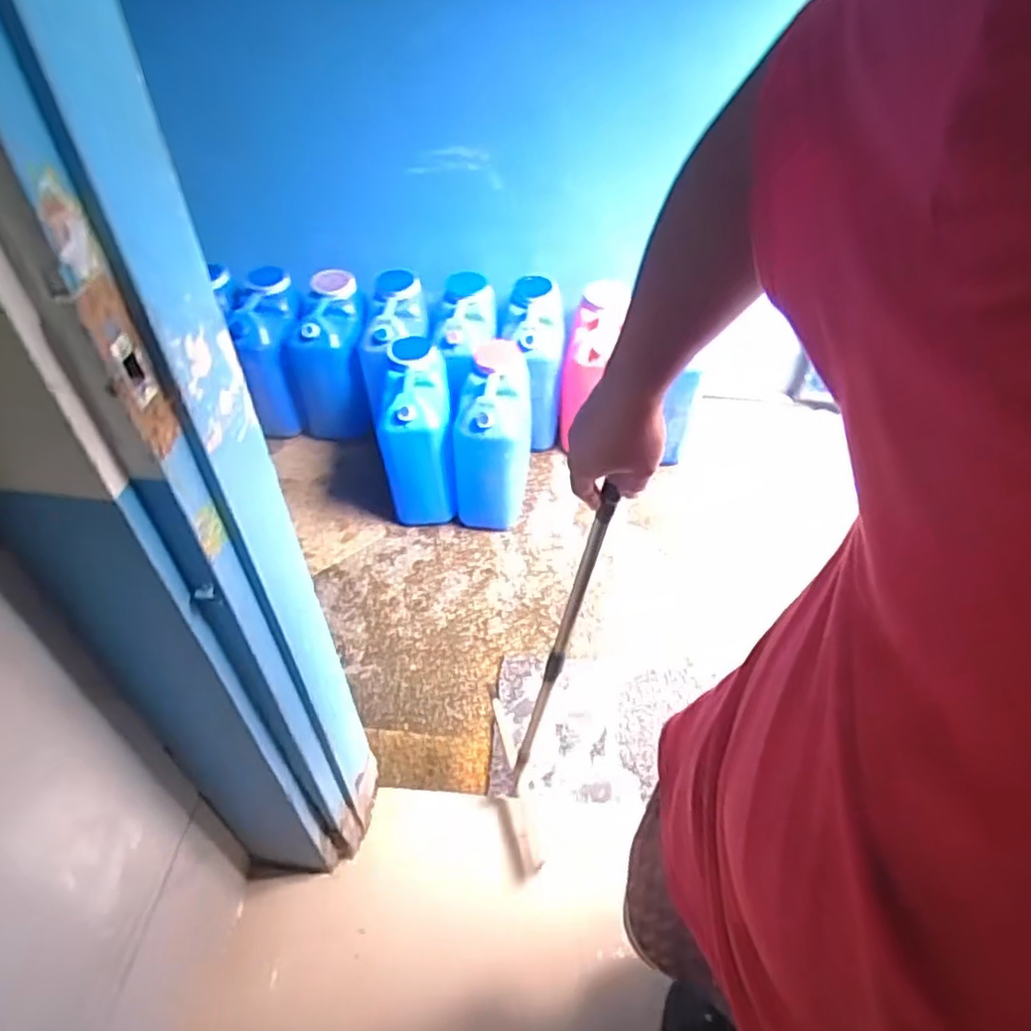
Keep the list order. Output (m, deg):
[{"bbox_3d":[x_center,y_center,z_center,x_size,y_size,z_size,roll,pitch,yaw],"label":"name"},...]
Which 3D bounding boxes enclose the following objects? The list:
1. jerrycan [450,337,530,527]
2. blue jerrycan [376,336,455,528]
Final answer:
[{"bbox_3d":[-0.059,-0.202,1.887,0.188,0.434,0.307,0,47,1],"label":"jerrycan"},{"bbox_3d":[-0.256,-0.215,1.883,0.175,0.393,0.302,-1,47,0],"label":"blue jerrycan"}]

